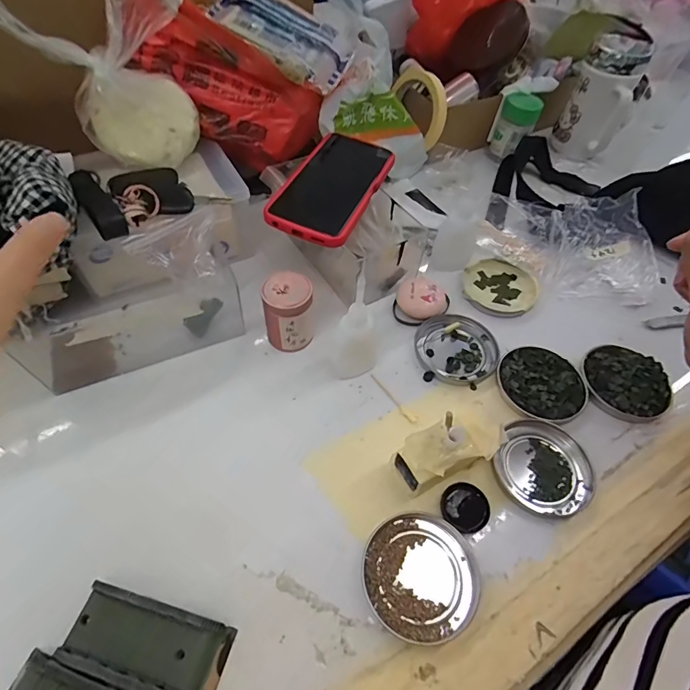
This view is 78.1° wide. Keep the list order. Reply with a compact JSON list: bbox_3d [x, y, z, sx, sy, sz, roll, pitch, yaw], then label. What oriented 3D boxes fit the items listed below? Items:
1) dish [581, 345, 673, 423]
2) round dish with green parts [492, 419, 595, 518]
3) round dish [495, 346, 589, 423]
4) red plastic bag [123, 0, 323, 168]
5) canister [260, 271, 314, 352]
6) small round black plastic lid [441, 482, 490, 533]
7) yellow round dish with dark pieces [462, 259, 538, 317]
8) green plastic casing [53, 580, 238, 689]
[{"bbox_3d":[0.259,0.033,0.394,0.075,0.013,0.075,1,53,-2],"label":"dish"},{"bbox_3d":[0.163,0.100,0.346,0.074,0.011,0.074,1,53,-2],"label":"round dish with green parts"},{"bbox_3d":[0.179,0.036,0.390,0.076,0.010,0.075,1,53,-2],"label":"round dish"},{"bbox_3d":[-0.118,-0.267,0.441,0.212,0.102,0.073,24,41,-41],"label":"red plastic bag"},{"bbox_3d":[-0.052,-0.028,0.390,0.043,0.068,0.038,-3,53,-5],"label":"canister"},{"bbox_3d":[0.091,0.122,0.323,0.034,0.009,0.035,1,53,-2],"label":"small round black plastic lid"},{"bbox_3d":[0.167,-0.061,0.465,0.076,0.015,0.074,1,53,-2],"label":"yellow round dish with dark pieces"},{"bbox_3d":[-0.121,0.183,0.262,0.095,0.018,0.043,14,54,8],"label":"green plastic casing"}]

